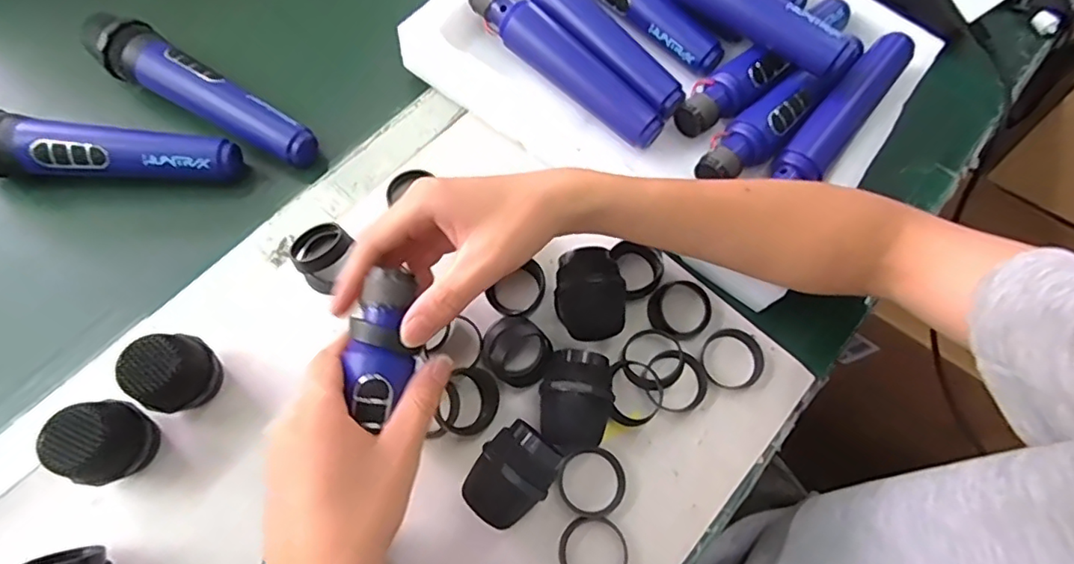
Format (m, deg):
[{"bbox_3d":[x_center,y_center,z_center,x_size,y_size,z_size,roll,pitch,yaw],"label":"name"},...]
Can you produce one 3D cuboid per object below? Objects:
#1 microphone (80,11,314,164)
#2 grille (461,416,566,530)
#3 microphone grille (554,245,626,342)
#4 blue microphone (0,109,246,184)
[{"bbox_3d":[-0.267,-0.149,0.449,0.200,0.045,0.045,32,70,8],"label":"microphone"},{"bbox_3d":[-0.015,0.122,0.358,0.046,0.045,0.059,29,70,7],"label":"grille"},{"bbox_3d":[0.036,0.011,0.399,0.046,0.046,0.060,3,69,-3],"label":"microphone grille"},{"bbox_3d":[-0.341,-0.098,0.424,0.216,0.047,0.041,3,69,-3],"label":"blue microphone"}]

